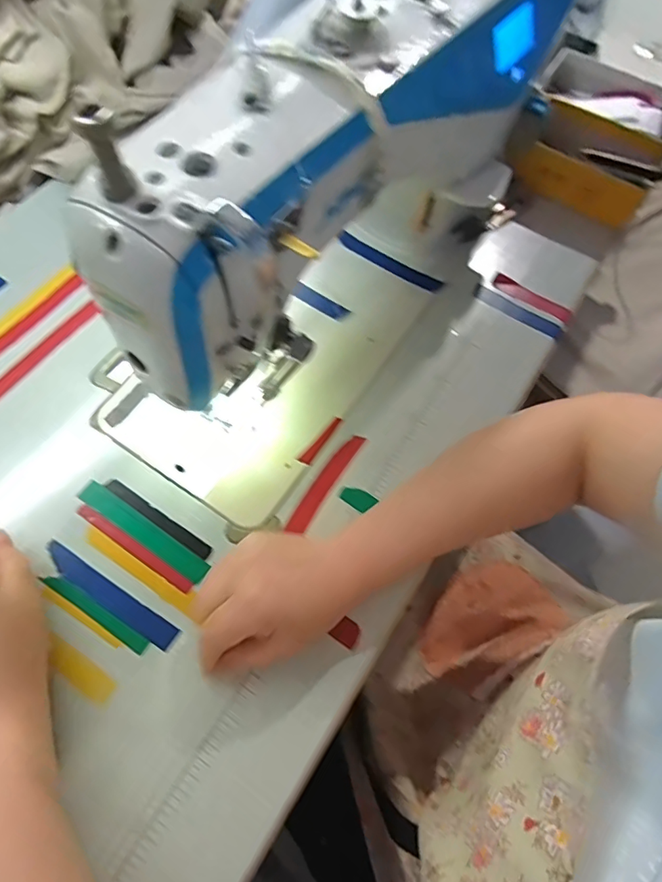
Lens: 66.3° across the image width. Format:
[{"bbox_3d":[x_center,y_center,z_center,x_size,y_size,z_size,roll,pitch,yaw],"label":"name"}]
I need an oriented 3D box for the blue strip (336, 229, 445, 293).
[{"bbox_3d":[0.060,-0.185,0.521,0.119,0.007,0.018,31,67,11],"label":"blue strip"}]

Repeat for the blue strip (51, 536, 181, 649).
[{"bbox_3d":[-0.166,0.112,0.375,0.121,0.004,0.017,31,67,11],"label":"blue strip"}]

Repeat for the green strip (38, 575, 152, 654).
[{"bbox_3d":[-0.172,0.125,0.371,0.091,0.004,0.012,31,68,11],"label":"green strip"}]

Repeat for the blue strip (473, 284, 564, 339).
[{"bbox_3d":[0.184,-0.128,0.501,0.094,0.004,0.015,33,68,12],"label":"blue strip"}]

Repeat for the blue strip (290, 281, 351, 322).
[{"bbox_3d":[-0.011,-0.137,0.497,0.062,0.004,0.017,32,68,11],"label":"blue strip"}]

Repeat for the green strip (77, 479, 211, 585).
[{"bbox_3d":[-0.147,0.069,0.395,0.121,0.004,0.019,32,68,11],"label":"green strip"}]

